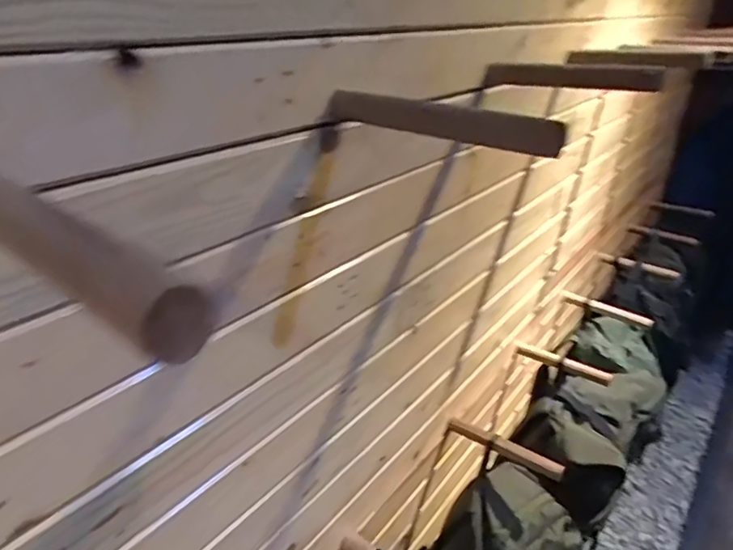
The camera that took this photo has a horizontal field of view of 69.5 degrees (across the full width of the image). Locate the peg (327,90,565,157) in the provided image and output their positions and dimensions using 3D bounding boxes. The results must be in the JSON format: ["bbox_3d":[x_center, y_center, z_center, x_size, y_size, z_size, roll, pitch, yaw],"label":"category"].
[{"bbox_3d":[0.051,-0.125,0.424,0.215,0.025,0.018,21,33,36],"label":"peg"}]

